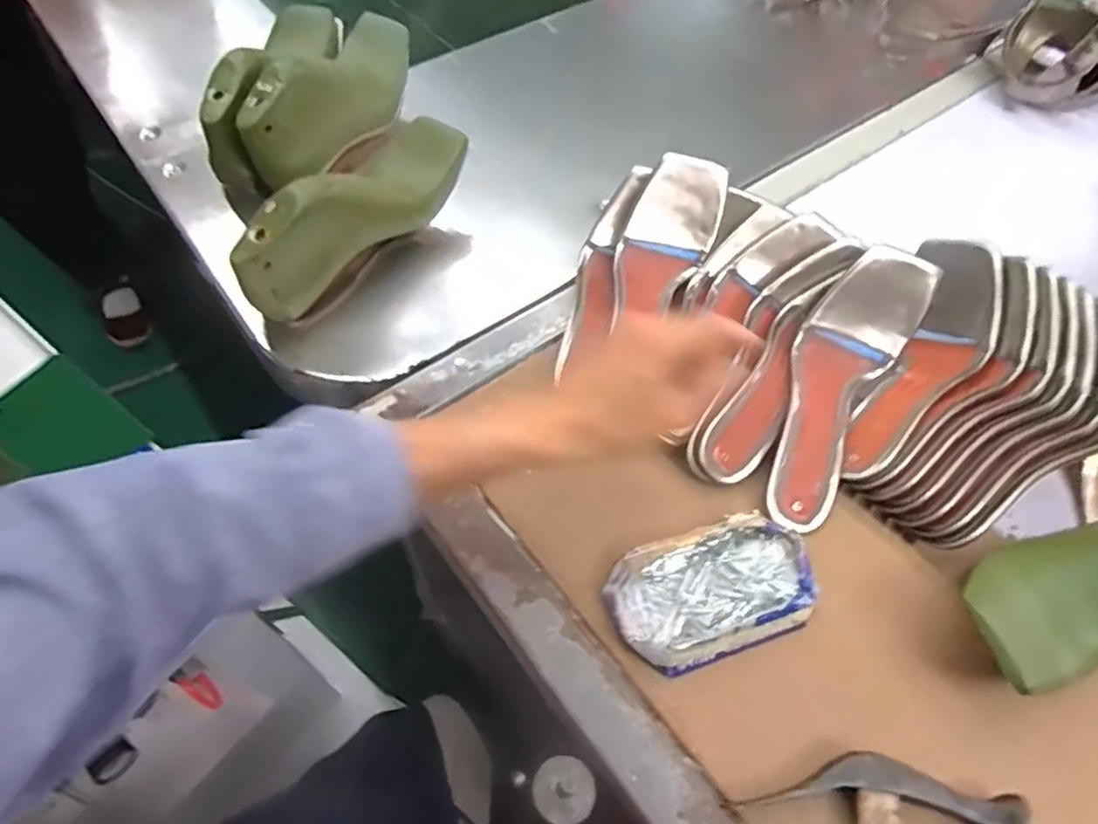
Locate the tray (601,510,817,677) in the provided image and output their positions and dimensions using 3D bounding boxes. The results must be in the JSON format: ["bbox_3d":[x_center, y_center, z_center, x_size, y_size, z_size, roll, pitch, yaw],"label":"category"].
[{"bbox_3d":[0.108,0.116,0.433,0.137,0.029,0.078,-17,57,-13],"label":"tray"}]

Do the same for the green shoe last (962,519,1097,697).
[{"bbox_3d":[0.350,0.102,0.414,0.220,0.087,0.075,-21,60,-15],"label":"green shoe last"}]

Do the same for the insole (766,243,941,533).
[{"bbox_3d":[0.222,-0.019,0.504,0.083,0.050,0.237,25,72,16],"label":"insole"}]

